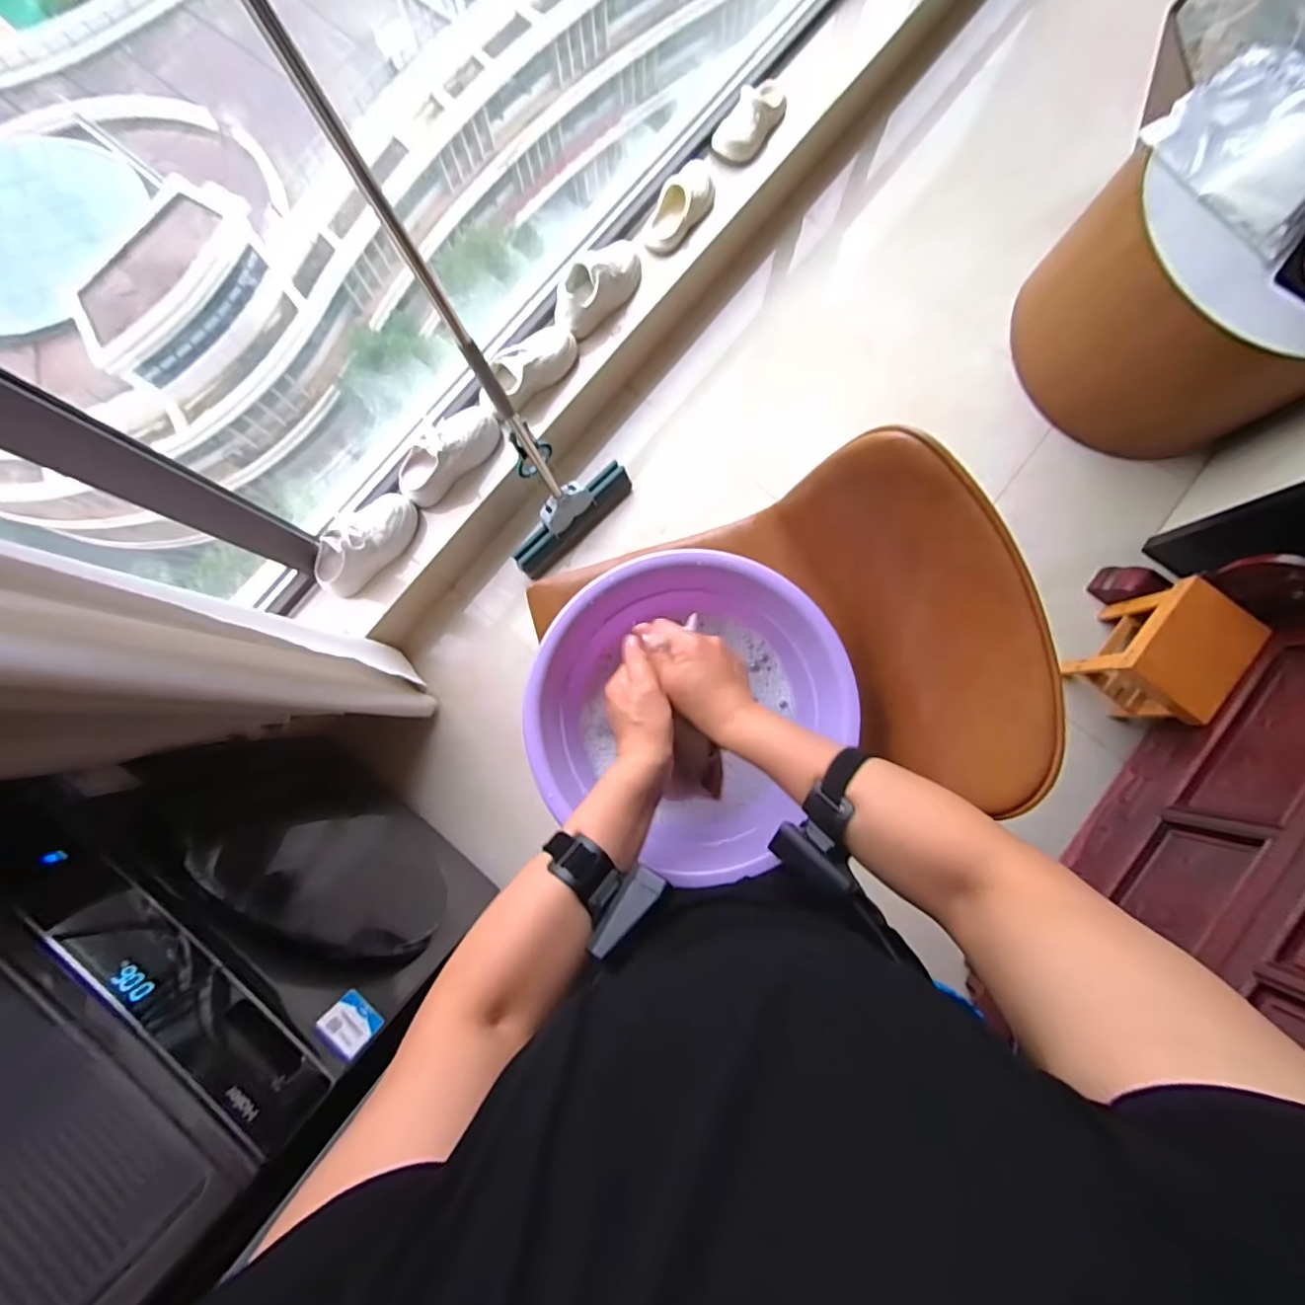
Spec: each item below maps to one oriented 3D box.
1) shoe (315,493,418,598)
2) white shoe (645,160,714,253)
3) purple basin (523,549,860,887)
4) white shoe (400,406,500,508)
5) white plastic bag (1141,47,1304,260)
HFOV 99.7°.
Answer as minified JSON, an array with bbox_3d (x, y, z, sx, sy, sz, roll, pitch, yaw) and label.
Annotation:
[{"bbox_3d":[-0.666,-0.256,1.265,0.106,0.115,0.273,38,85,4],"label":"shoe"},{"bbox_3d":[0.072,-1.141,1.402,0.089,0.085,0.251,34,85,3],"label":"white shoe"},{"bbox_3d":[0.035,0.049,0.593,0.298,0.113,0.301,0,84,0],"label":"purple basin"},{"bbox_3d":[-0.479,-0.469,1.284,0.273,0.121,0.091,-41,85,-4],"label":"white shoe"},{"bbox_3d":[1.260,-1.049,1.122,0.298,0.089,0.364,-42,85,-4],"label":"white plastic bag"}]

